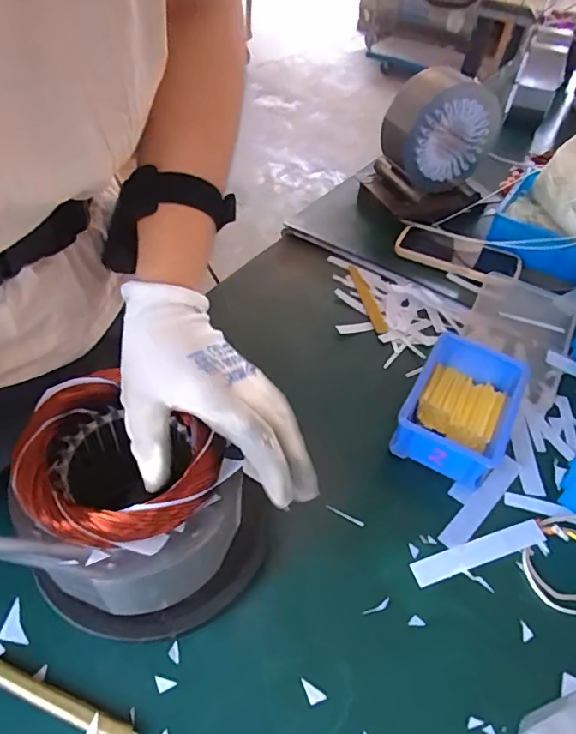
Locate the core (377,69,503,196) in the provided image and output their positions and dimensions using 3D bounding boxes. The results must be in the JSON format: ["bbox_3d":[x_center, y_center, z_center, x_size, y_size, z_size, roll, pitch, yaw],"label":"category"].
[{"bbox_3d":[0.222,-0.350,0.758,0.151,0.138,0.088,-14,51,-19],"label":"core"}]

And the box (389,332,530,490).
[{"bbox_3d":[0.177,0.041,0.522,0.101,0.054,0.153,26,50,16],"label":"box"}]

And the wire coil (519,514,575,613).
[{"bbox_3d":[0.245,0.166,0.442,0.085,0.012,0.079,3,48,-4],"label":"wire coil"}]

